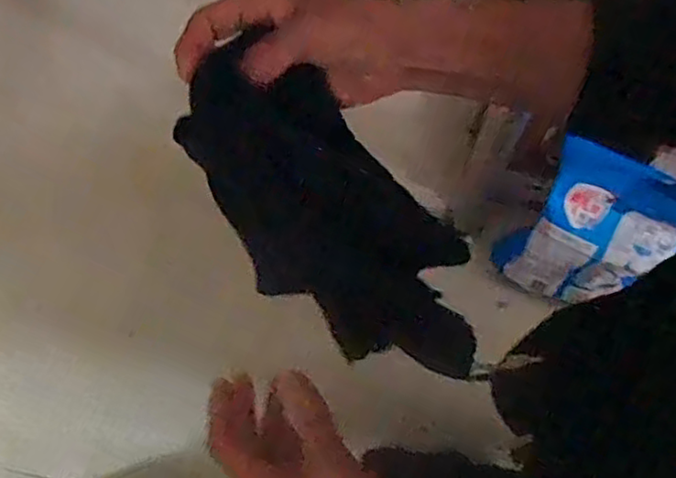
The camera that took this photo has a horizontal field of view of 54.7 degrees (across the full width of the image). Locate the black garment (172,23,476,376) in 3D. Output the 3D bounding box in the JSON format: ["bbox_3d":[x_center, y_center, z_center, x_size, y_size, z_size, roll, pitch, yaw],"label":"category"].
[{"bbox_3d":[0.000,-0.003,0.445,0.102,0.070,0.280,-44,115,-11],"label":"black garment"}]

